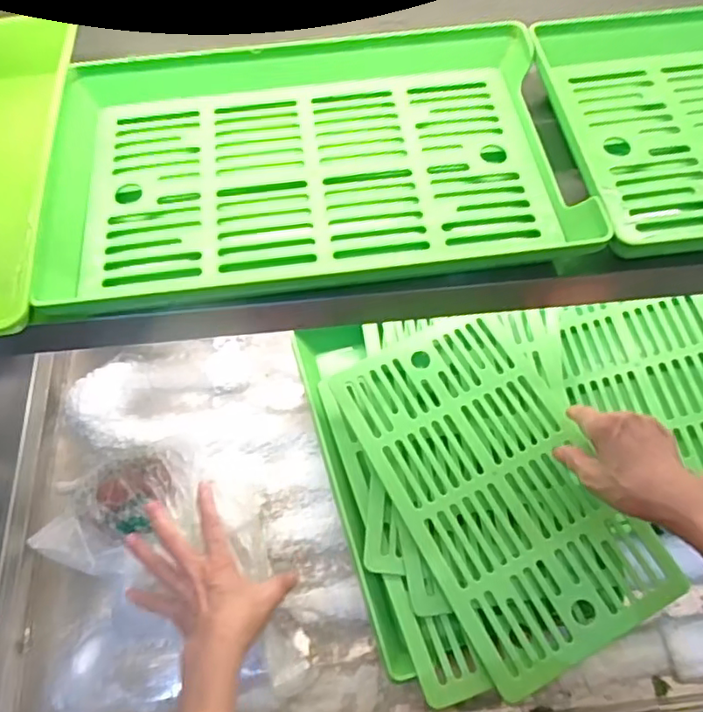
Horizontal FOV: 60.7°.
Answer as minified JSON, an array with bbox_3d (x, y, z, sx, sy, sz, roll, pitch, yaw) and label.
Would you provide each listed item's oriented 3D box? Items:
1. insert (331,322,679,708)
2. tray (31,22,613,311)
[{"bbox_3d":[0.131,0.110,0.541,0.182,0.014,0.302,-24,65,-12],"label":"insert"},{"bbox_3d":[-0.035,-0.150,0.428,0.349,0.030,0.230,-7,62,-4],"label":"tray"}]

